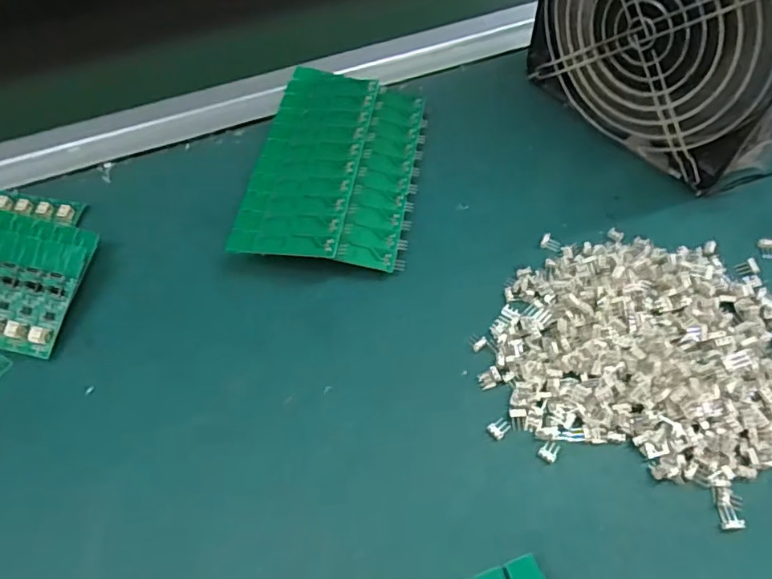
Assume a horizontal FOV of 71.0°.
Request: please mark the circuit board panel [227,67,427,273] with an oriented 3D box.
[{"bbox_3d":[-0.029,-0.075,0.333,0.095,0.027,0.142,7,60,7],"label":"circuit board panel"}]

